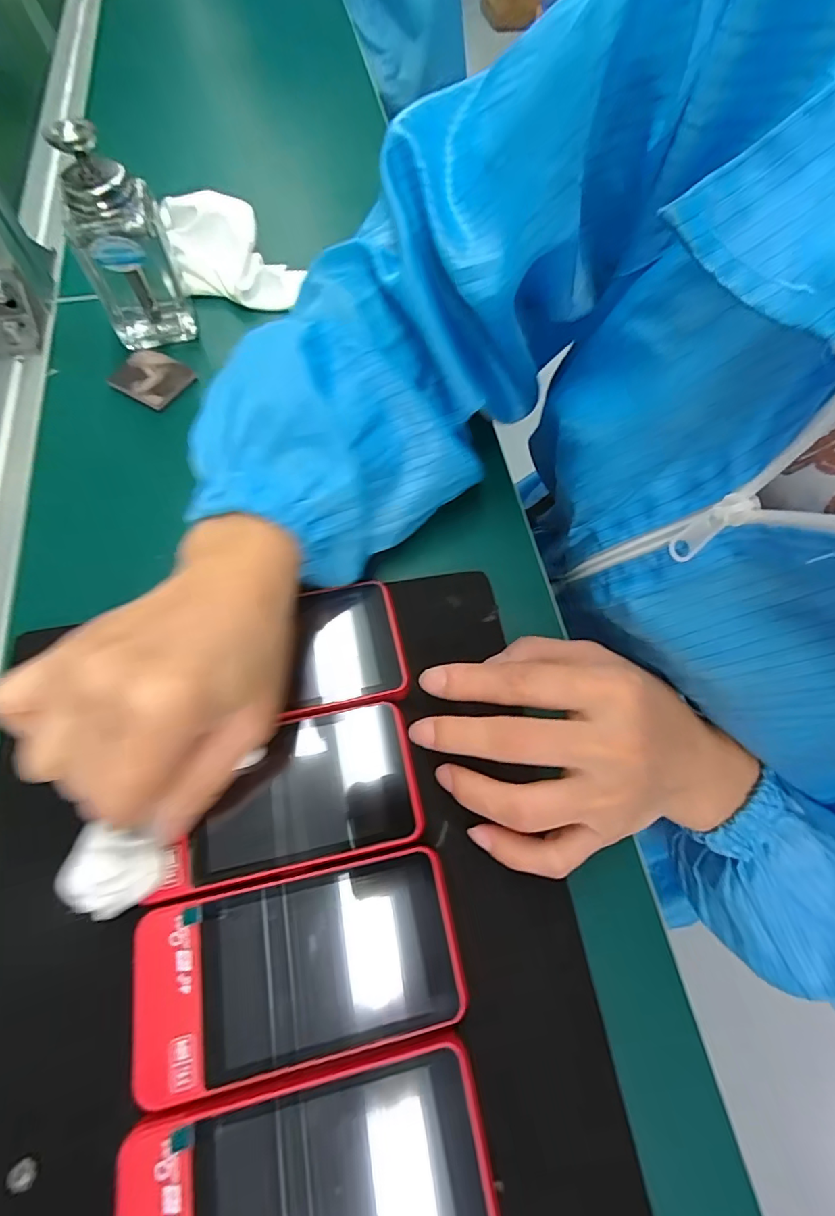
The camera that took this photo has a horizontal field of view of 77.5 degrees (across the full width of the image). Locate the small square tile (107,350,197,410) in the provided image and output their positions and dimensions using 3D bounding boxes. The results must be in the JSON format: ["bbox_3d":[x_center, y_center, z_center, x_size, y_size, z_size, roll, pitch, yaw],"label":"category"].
[{"bbox_3d":[-0.185,-0.161,0.360,0.049,0.007,0.041,29,66,12],"label":"small square tile"}]

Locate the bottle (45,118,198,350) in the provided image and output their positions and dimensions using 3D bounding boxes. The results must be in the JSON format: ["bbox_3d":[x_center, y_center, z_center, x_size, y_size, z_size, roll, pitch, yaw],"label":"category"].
[{"bbox_3d":[-0.189,-0.233,0.336,0.060,0.114,0.049,-29,68,-15],"label":"bottle"}]

